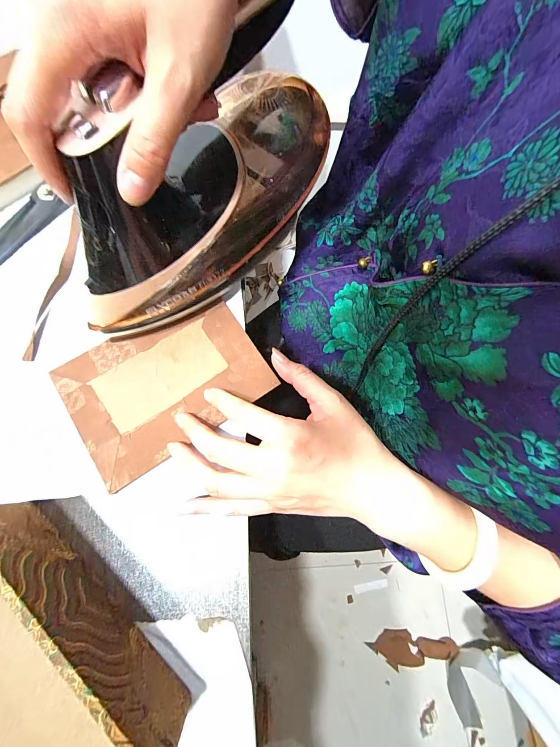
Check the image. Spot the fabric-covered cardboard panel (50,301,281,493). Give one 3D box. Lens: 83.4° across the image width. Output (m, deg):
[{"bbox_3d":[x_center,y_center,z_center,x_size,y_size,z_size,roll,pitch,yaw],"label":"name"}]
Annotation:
[{"bbox_3d":[-0.093,0.005,0.261,0.151,0.011,0.108,-32,79,-8],"label":"fabric-covered cardboard panel"}]

